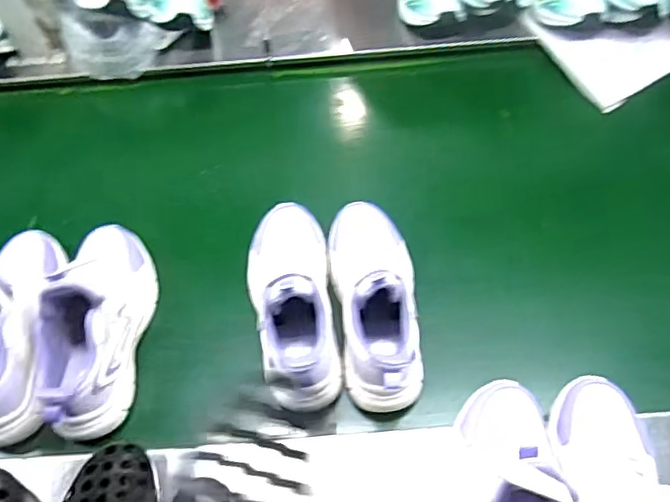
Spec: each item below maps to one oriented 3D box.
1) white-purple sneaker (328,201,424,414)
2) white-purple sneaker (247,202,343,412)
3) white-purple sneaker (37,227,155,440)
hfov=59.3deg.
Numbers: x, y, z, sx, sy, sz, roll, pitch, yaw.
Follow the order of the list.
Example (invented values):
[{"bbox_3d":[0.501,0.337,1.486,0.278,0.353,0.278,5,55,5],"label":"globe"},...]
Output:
[{"bbox_3d":[0.049,0.043,0.650,0.095,0.105,0.242,-6,59,-3],"label":"white-purple sneaker"},{"bbox_3d":[-0.048,0.044,0.644,0.093,0.114,0.243,-6,59,-3],"label":"white-purple sneaker"},{"bbox_3d":[-0.261,0.067,0.639,0.078,0.123,0.236,2,59,2],"label":"white-purple sneaker"}]

